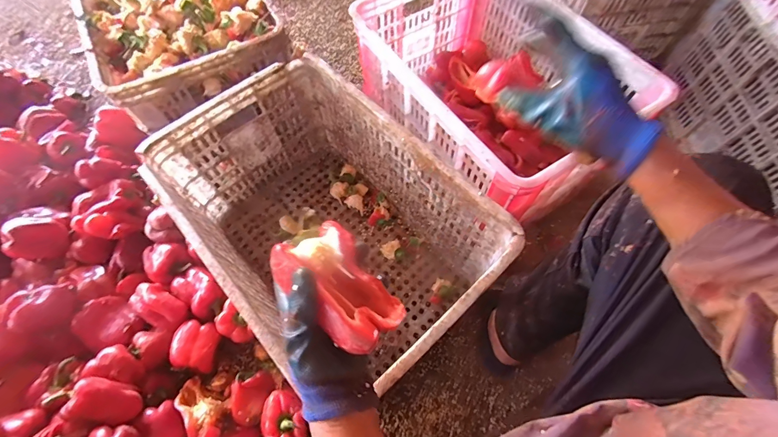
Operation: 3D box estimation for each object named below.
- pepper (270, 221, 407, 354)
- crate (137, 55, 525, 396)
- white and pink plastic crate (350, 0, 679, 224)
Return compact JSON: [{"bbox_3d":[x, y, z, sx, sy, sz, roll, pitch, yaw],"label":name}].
[{"bbox_3d":[-0.048,0.065,0.335,0.078,0.040,0.123,-36,70,-16],"label":"pepper"},{"bbox_3d":[-0.118,0.011,0.643,0.351,0.286,0.543,-39,71,-17],"label":"crate"},{"bbox_3d":[0.199,-0.266,0.726,0.357,0.234,0.503,-30,68,-13],"label":"white and pink plastic crate"}]

